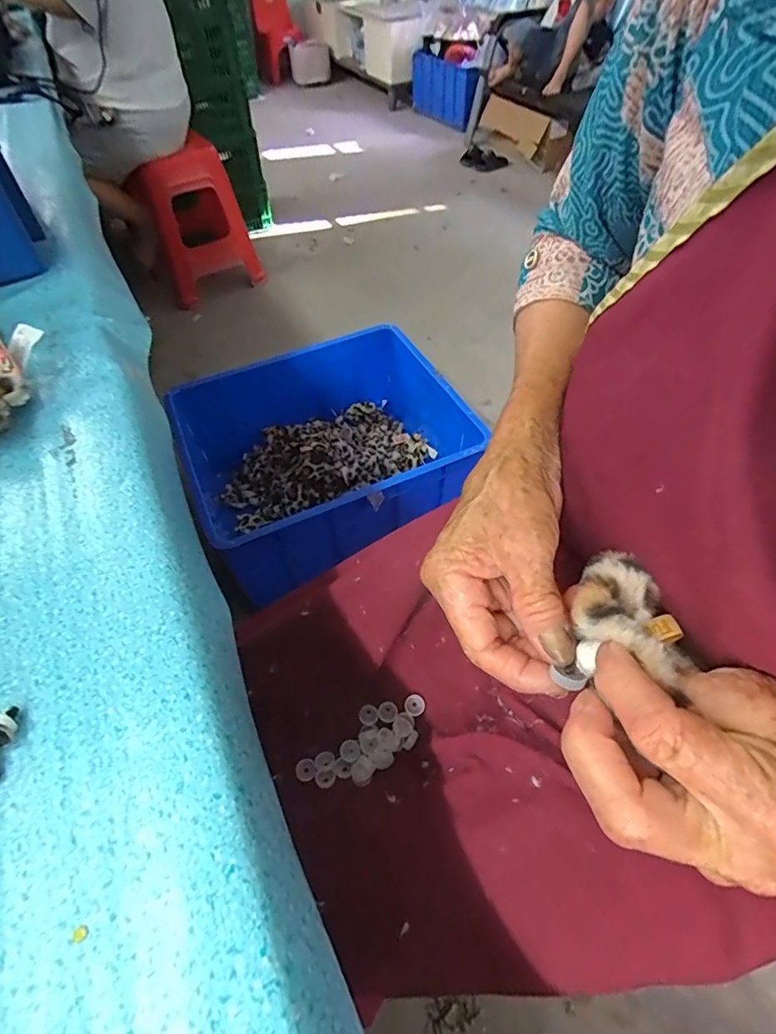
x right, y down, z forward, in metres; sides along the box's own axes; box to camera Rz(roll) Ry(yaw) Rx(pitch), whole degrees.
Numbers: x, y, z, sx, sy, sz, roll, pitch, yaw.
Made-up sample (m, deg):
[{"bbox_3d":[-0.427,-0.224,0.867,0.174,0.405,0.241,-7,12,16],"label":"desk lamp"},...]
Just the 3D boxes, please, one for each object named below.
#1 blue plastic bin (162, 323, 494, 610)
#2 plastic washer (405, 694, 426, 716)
[{"bbox_3d":[-0.109,-0.134,1.121,0.641,0.277,0.498,-25,56,-17],"label":"blue plastic bin"},{"bbox_3d":[0.023,0.161,0.409,0.016,0.006,0.017,-1,53,1],"label":"plastic washer"}]

